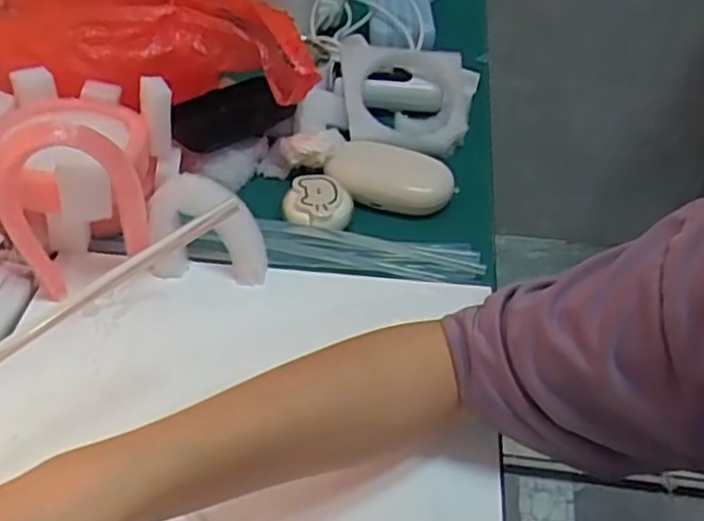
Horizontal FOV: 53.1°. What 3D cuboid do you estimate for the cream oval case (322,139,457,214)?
[{"bbox_3d":[0.029,-0.067,0.539,0.094,0.022,0.051,8,45,7],"label":"cream oval case"}]

